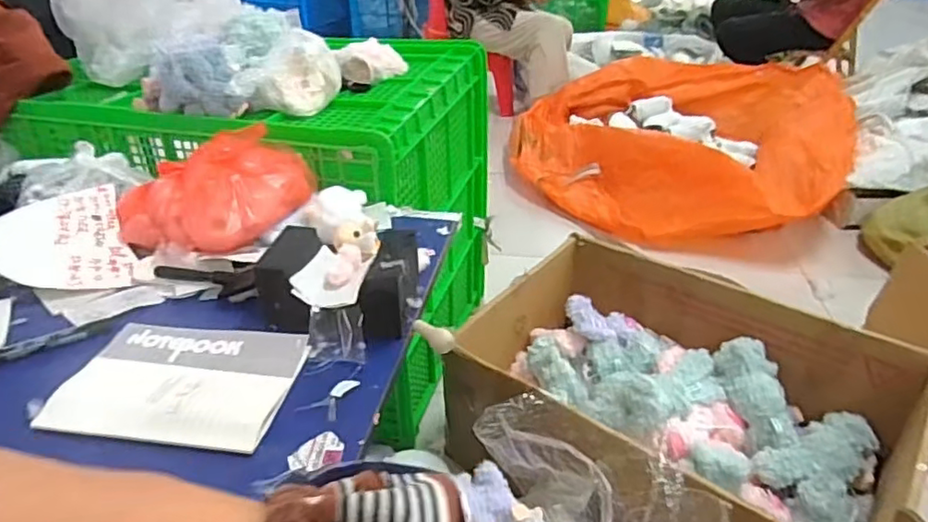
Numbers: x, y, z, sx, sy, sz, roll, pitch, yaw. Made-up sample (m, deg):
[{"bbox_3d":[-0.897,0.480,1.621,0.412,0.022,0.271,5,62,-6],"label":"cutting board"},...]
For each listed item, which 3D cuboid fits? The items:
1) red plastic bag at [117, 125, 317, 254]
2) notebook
[{"bbox_3d":[-0.307,-0.089,0.771,0.226,0.091,0.154,-20,37,-30],"label":"red plastic bag"},{"bbox_3d":[-0.265,0.108,0.566,0.197,0.015,0.155,4,32,6],"label":"notebook"}]

